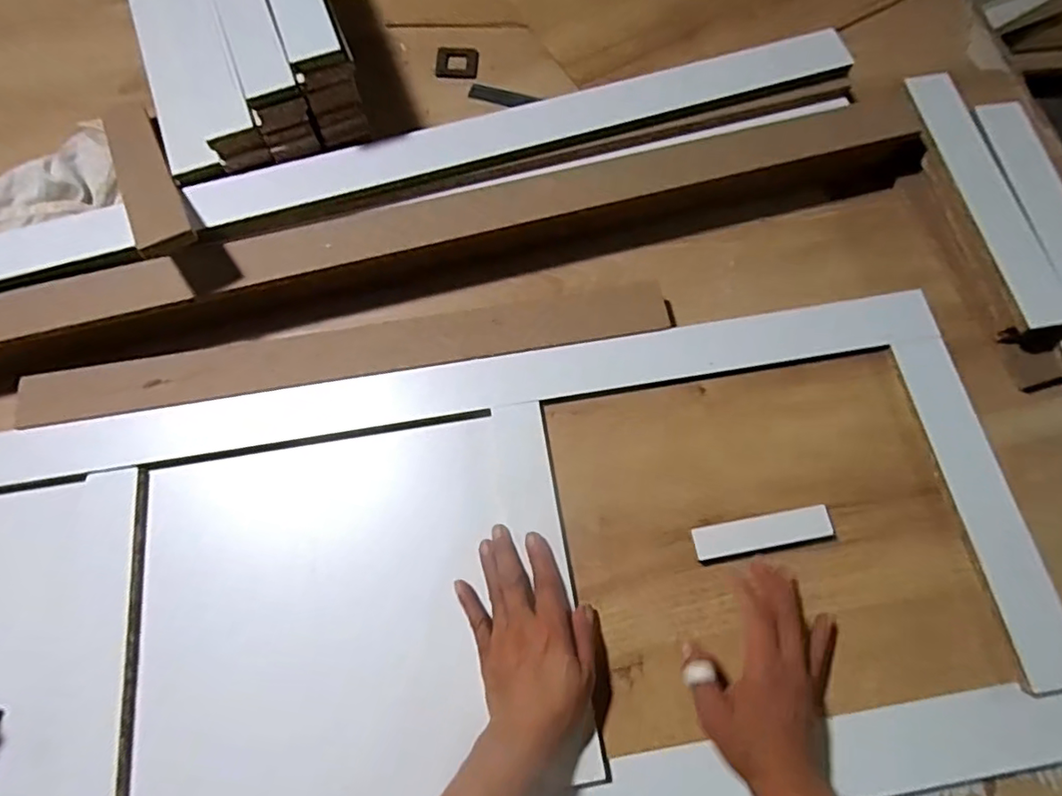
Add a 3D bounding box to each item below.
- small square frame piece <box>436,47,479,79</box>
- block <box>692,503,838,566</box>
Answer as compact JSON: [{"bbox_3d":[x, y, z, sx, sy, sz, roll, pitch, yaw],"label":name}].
[{"bbox_3d":[-0.088,-0.402,0.697,0.049,0.004,0.049,1,71,1],"label":"small square frame piece"},{"bbox_3d":[0.196,0.114,0.489,0.117,0.014,0.029,-11,70,-3],"label":"block"}]

